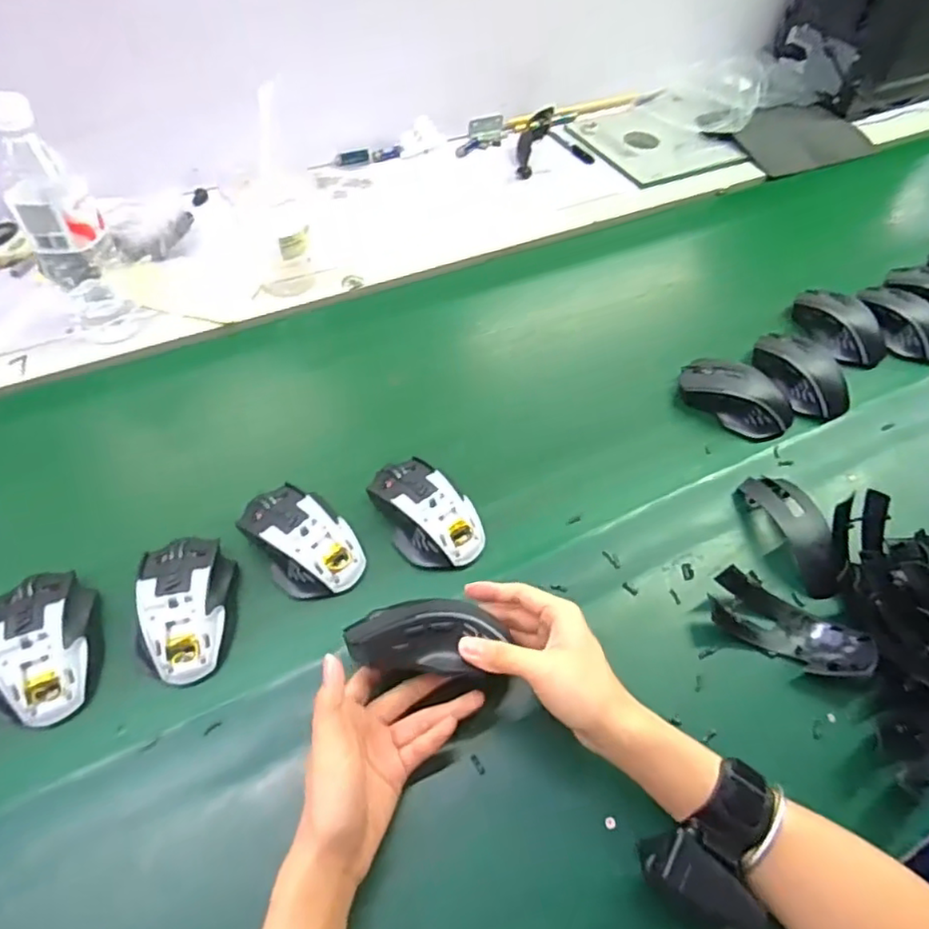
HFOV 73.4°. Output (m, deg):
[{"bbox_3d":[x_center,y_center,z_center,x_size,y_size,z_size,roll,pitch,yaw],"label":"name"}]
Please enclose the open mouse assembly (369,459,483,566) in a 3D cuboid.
[{"bbox_3d":[-0.036,0.040,0.544,0.117,0.034,0.070,39,60,23],"label":"open mouse assembly"}]

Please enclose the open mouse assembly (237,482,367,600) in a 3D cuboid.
[{"bbox_3d":[-0.137,0.063,0.525,0.070,0.041,0.109,-34,62,-25],"label":"open mouse assembly"}]

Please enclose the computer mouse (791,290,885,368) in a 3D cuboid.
[{"bbox_3d":[0.435,-0.165,0.721,0.076,0.041,0.111,-11,55,-11],"label":"computer mouse"}]

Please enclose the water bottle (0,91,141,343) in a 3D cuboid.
[{"bbox_3d":[-0.387,-0.226,0.608,0.073,0.228,0.071,-27,59,-22],"label":"water bottle"}]

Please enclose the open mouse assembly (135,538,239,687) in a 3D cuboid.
[{"bbox_3d":[-0.219,0.111,0.488,0.072,0.048,0.115,-7,54,-9],"label":"open mouse assembly"}]

